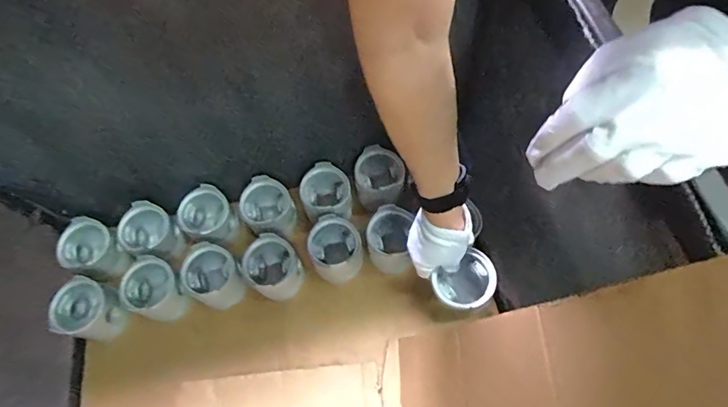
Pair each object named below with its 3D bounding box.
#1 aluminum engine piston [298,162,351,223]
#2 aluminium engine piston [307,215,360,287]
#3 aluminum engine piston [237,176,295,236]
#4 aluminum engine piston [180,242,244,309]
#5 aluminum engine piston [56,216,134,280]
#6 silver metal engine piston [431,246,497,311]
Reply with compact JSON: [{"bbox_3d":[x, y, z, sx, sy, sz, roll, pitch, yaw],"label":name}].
[{"bbox_3d":[-0.064,-0.013,0.730,0.080,0.090,0.086,-1,65,3],"label":"aluminum engine piston"},{"bbox_3d":[-0.046,0.078,0.699,0.081,0.091,0.084,-1,65,3],"label":"aluminium engine piston"},{"bbox_3d":[-0.161,0.006,0.728,0.081,0.061,0.080,-1,65,3],"label":"aluminum engine piston"},{"bbox_3d":[-0.242,0.120,0.694,0.077,0.083,0.084,-1,65,3],"label":"aluminum engine piston"},{"bbox_3d":[-0.446,0.077,0.705,0.085,0.067,0.082,23,68,13],"label":"aluminum engine piston"},{"bbox_3d":[0.150,0.117,0.602,0.083,0.082,0.067,-32,65,9],"label":"silver metal engine piston"}]

